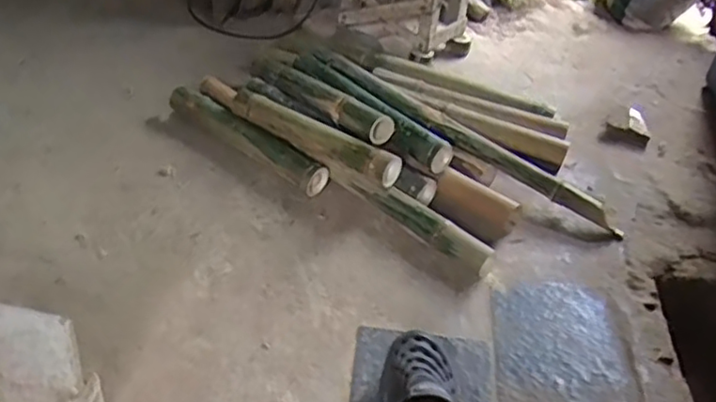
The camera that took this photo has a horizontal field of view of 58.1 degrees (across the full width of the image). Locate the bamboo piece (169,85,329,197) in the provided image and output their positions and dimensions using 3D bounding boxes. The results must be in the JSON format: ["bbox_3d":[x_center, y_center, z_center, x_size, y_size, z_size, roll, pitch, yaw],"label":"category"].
[{"bbox_3d":[-0.244,-0.139,1.405,0.436,0.065,0.067,29,42,27],"label":"bamboo piece"}]

